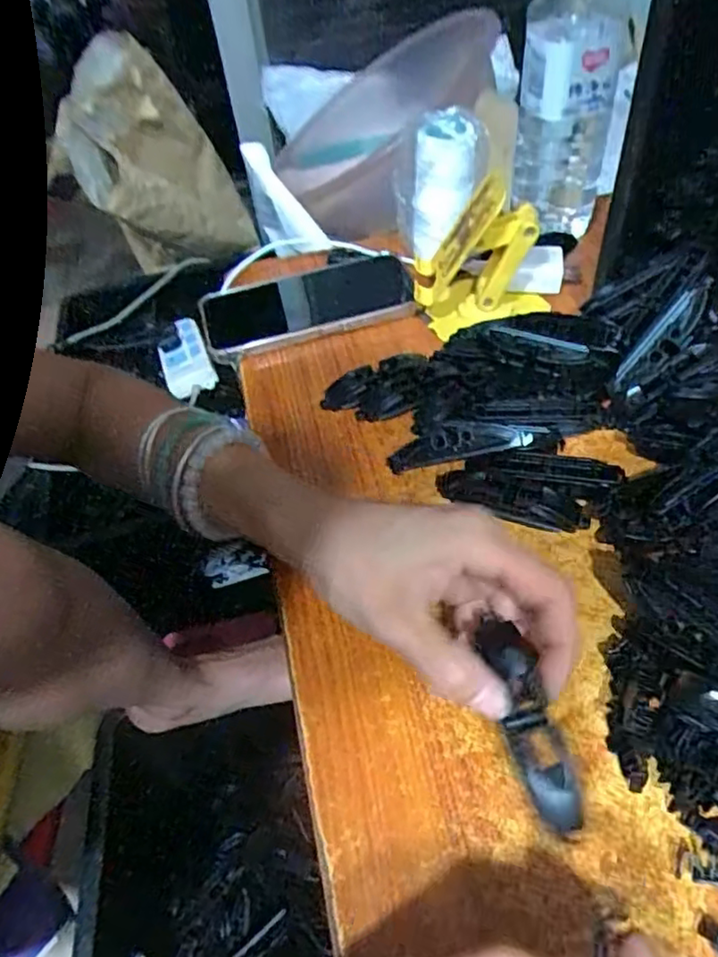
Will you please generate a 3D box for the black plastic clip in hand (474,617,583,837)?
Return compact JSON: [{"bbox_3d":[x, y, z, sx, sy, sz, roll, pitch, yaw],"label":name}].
[{"bbox_3d":[0.062,0.088,0.230,0.017,0.014,0.075,-14,65,-6],"label":"black plastic clip in hand"}]

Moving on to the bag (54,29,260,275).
[{"bbox_3d":[-0.326,-0.525,1.085,0.305,0.331,0.230,-30,52,-18],"label":"bag"}]

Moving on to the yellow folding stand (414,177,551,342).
[{"bbox_3d":[0.088,-0.158,0.456,0.099,0.101,0.063,7,50,13],"label":"yellow folding stand"}]

